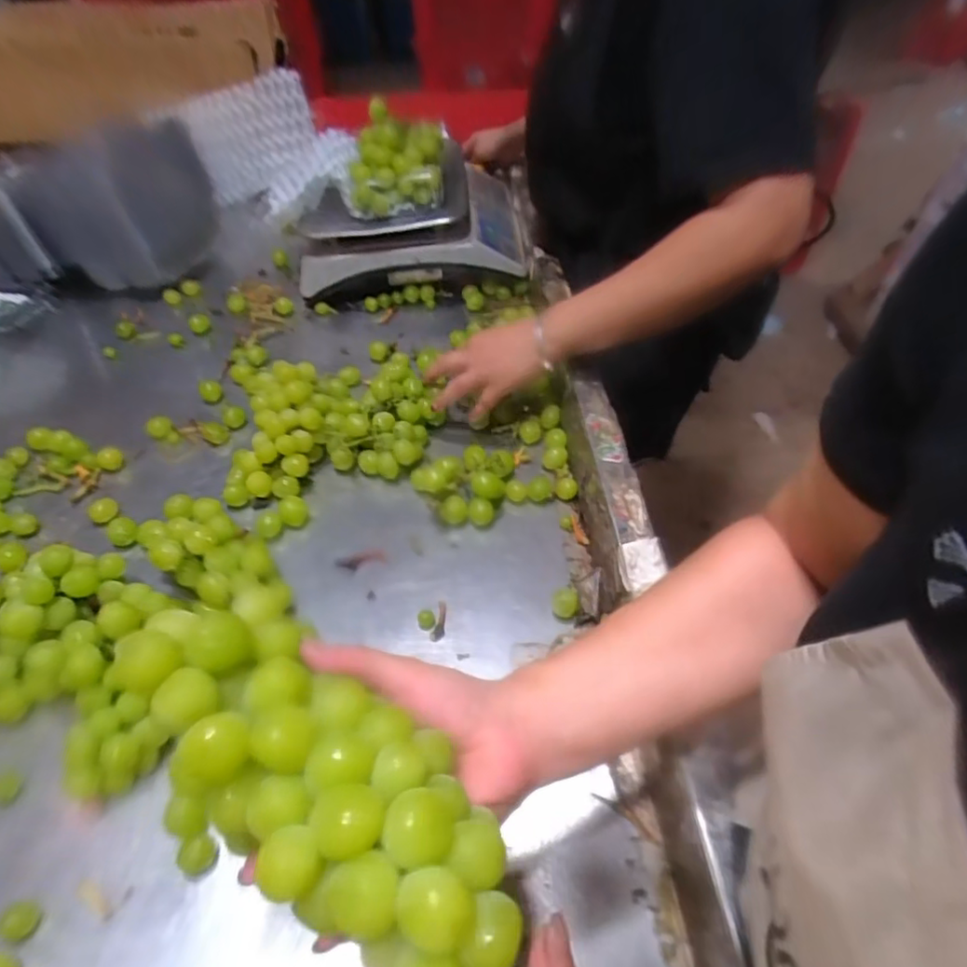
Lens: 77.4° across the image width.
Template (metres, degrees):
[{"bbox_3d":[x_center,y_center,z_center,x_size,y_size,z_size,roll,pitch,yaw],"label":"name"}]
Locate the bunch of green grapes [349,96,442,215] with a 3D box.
[{"bbox_3d":[-0.120,-0.457,0.841,0.117,0.106,0.128,-3,46,-1],"label":"bunch of green grapes"}]

